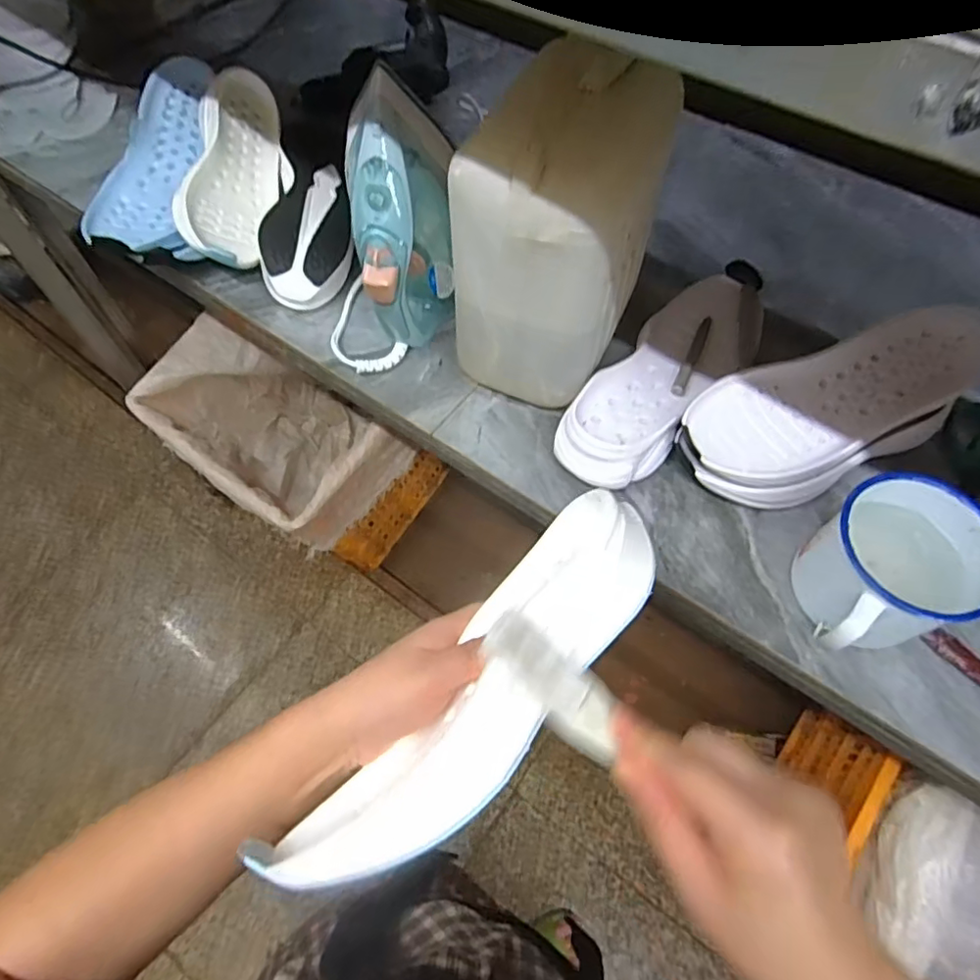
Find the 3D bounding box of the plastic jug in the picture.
[{"bbox_3d":[0.060,-0.211,0.491,0.119,0.226,0.176,23,63,13],"label":"plastic jug"}]

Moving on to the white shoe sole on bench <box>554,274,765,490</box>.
[{"bbox_3d":[0.171,-0.112,0.568,0.101,0.040,0.291,38,67,19],"label":"white shoe sole on bench"}]

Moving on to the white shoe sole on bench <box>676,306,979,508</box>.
[{"bbox_3d":[0.298,-0.070,0.507,0.277,0.070,0.110,-16,62,-9],"label":"white shoe sole on bench"}]

